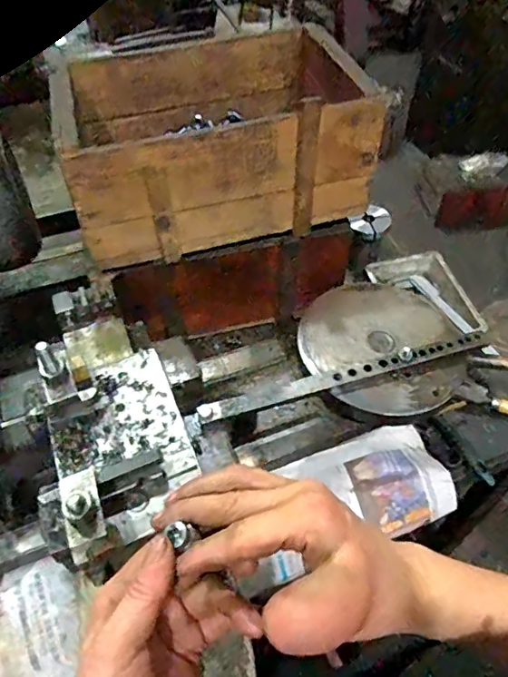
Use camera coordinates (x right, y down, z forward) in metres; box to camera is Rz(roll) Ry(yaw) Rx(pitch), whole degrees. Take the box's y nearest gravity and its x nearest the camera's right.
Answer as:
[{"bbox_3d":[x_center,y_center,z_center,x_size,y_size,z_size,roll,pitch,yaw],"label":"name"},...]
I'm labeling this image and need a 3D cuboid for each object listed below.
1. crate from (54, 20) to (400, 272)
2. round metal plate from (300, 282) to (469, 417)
[{"bbox_3d":[-0.060,-0.252,0.652,0.336,0.153,0.246,-15,51,-12],"label":"crate"},{"bbox_3d":[0.150,0.004,0.589,0.185,0.022,0.175,0,50,0],"label":"round metal plate"}]

